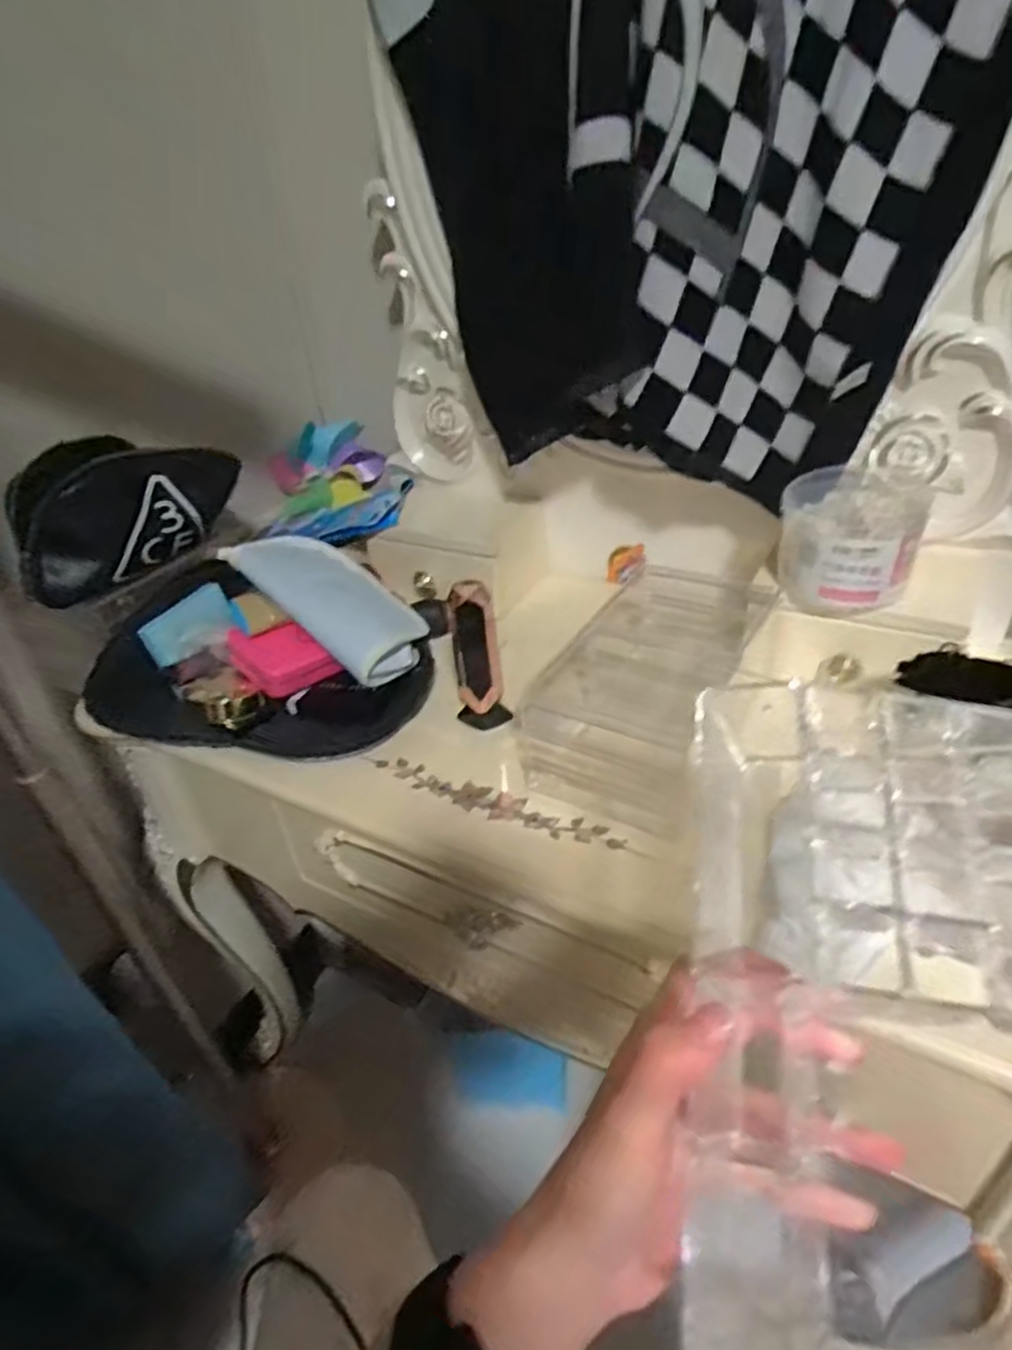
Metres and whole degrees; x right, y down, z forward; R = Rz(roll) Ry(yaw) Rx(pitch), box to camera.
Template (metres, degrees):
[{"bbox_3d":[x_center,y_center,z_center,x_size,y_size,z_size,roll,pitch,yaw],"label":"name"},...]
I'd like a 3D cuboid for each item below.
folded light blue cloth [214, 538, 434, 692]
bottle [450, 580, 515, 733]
[{"bbox_3d":[-0.171,-0.076,0.734,0.206,0.045,0.098,39,62,14],"label":"folded light blue cloth"},{"bbox_3d":[-0.026,-0.016,0.659,0.041,0.140,0.033,-6,35,0],"label":"bottle"}]

